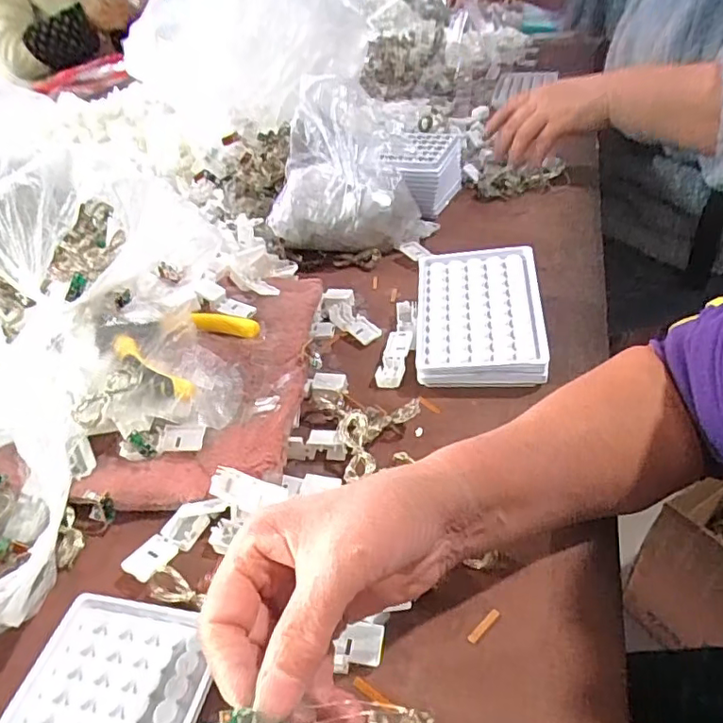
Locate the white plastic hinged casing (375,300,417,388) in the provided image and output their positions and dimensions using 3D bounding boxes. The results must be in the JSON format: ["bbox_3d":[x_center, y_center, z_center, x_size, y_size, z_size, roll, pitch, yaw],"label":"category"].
[{"bbox_3d":[0.032,-0.017,0.474,0.021,0.013,0.099,5,42,15],"label":"white plastic hinged casing"}]

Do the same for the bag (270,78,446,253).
[{"bbox_3d":[-0.015,-0.182,0.568,0.161,0.146,0.087,-3,41,6],"label":"bag"}]

